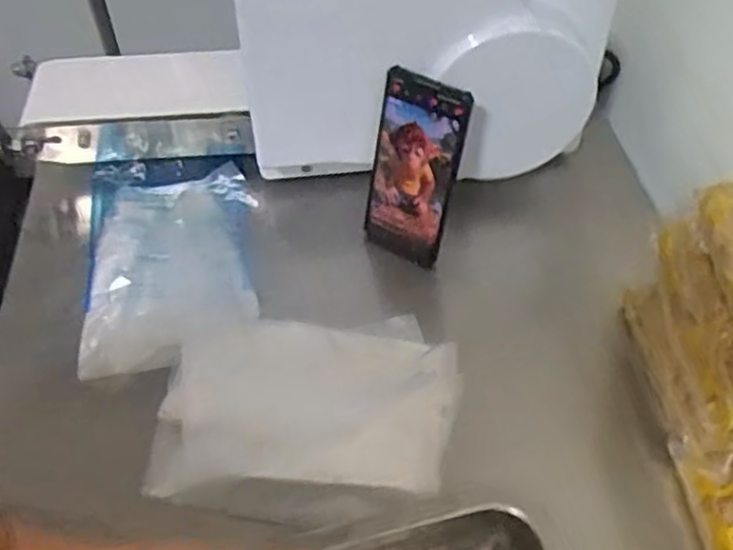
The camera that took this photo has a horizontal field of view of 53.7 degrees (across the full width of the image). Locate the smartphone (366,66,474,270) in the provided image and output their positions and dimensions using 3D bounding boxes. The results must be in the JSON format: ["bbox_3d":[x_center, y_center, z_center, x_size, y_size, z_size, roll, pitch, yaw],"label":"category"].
[{"bbox_3d":[0.040,-0.086,0.622,0.080,0.172,0.016,30,41,23],"label":"smartphone"}]

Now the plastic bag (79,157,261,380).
[{"bbox_3d":[-0.179,-0.024,0.658,0.148,0.025,0.242,-8,50,-8],"label":"plastic bag"}]

